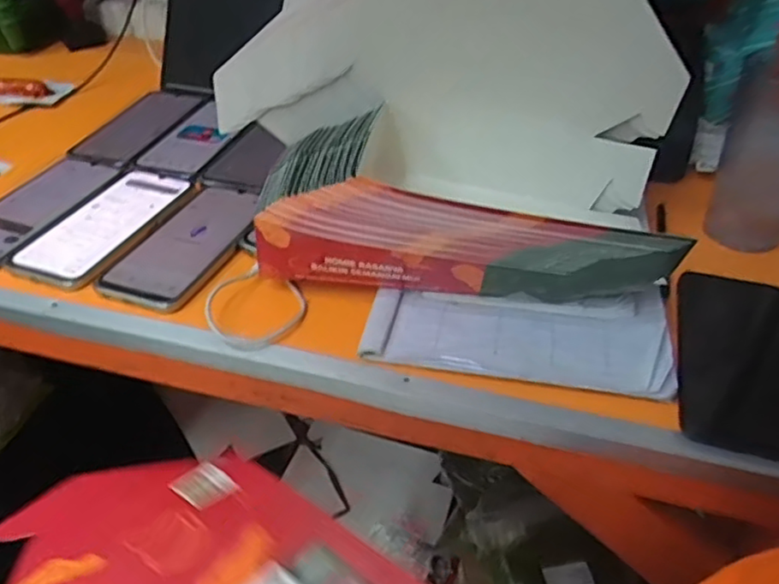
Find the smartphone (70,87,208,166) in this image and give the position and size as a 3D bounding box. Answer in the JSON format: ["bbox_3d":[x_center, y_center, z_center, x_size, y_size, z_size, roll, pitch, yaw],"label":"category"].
[{"bbox_3d":[-0.287,-0.196,0.752,0.083,0.005,0.184,13,43,15],"label":"smartphone"}]

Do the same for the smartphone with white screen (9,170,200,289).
[{"bbox_3d":[-0.255,-0.064,0.593,0.085,0.007,0.172,13,43,16],"label":"smartphone with white screen"}]

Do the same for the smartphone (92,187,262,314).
[{"bbox_3d":[-0.173,-0.044,0.563,0.084,0.015,0.163,14,43,17],"label":"smartphone"}]

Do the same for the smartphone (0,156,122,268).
[{"bbox_3d":[-0.339,-0.084,0.615,0.088,0.005,0.172,13,42,15],"label":"smartphone"}]

